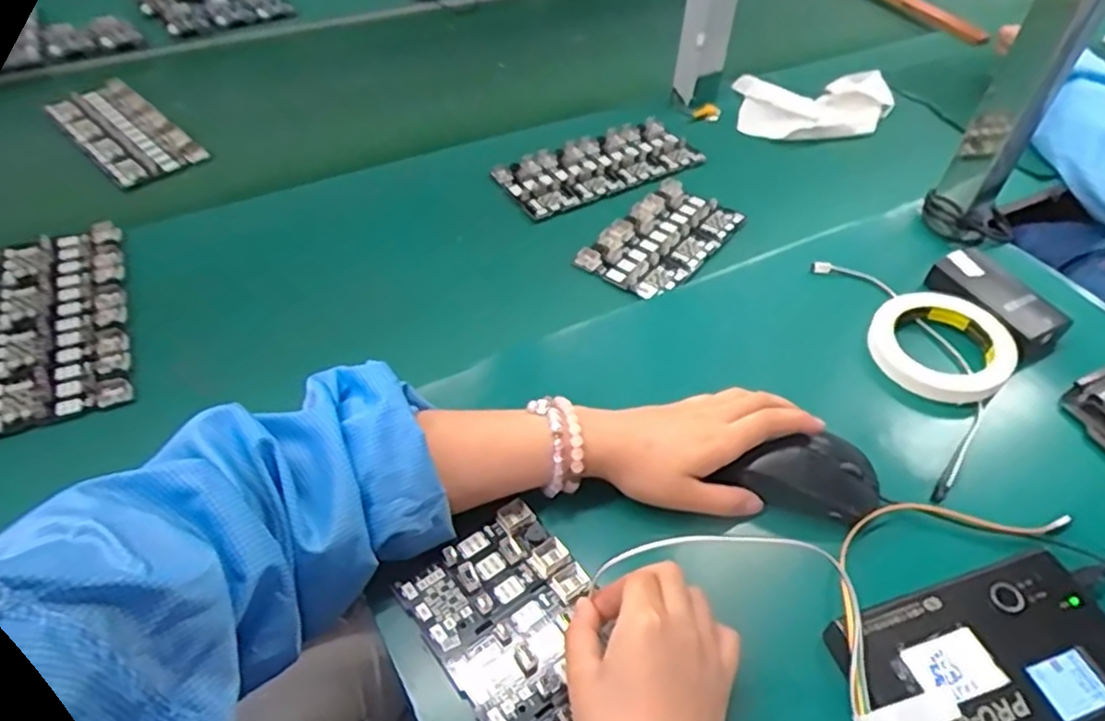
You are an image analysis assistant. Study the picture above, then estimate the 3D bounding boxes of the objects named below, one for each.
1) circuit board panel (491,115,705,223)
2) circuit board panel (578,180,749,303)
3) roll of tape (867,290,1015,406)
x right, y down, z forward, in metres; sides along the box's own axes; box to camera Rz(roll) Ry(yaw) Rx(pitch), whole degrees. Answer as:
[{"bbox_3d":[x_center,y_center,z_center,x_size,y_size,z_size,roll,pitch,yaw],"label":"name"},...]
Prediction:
[{"bbox_3d":[0.051,-0.218,0.782,0.225,0.010,0.098,-23,53,-22],"label":"circuit board panel"},{"bbox_3d":[0.111,-0.122,0.705,0.099,0.012,0.167,31,54,23],"label":"circuit board panel"},{"bbox_3d":[0.310,-0.013,0.564,0.102,0.027,0.098,1,48,-1],"label":"roll of tape"}]

